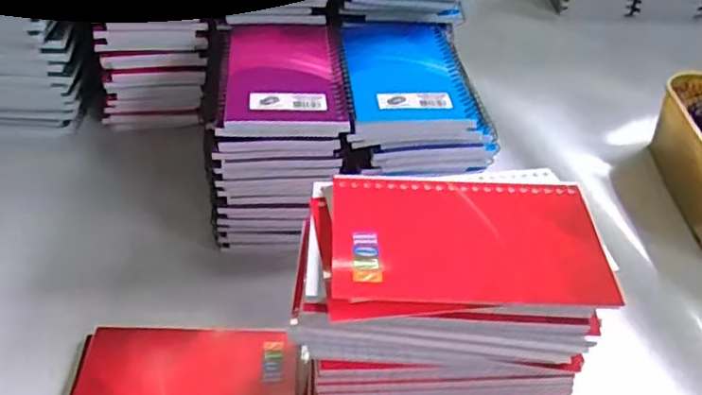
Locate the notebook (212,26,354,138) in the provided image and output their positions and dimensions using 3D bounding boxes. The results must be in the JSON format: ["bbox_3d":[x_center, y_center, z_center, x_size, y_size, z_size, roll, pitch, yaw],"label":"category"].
[{"bbox_3d":[-0.048,-0.090,0.457,0.089,0.012,0.136,-1,42,-7],"label":"notebook"}]

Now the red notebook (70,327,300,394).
[{"bbox_3d":[-0.099,0.114,0.389,0.132,0.011,0.082,2,42,-4],"label":"red notebook"}]

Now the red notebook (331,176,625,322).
[{"bbox_3d":[0.056,0.021,0.309,0.128,0.010,0.080,2,42,-4],"label":"red notebook"}]

